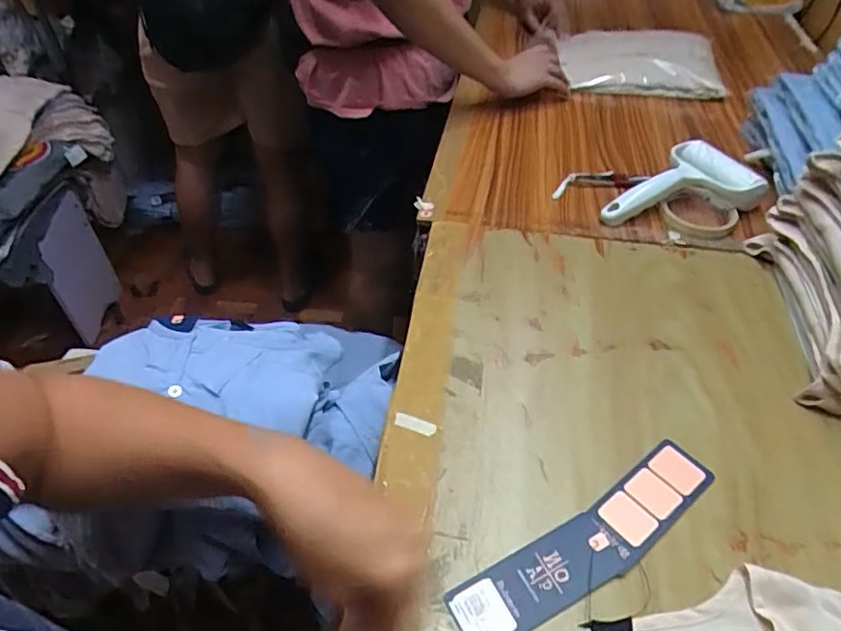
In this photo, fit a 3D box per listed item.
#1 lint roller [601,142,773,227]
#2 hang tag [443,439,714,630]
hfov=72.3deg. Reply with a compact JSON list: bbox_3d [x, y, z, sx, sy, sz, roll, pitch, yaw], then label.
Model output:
[{"bbox_3d":[0.316,-0.142,0.667,0.185,0.036,0.116,-36,56,-29],"label":"lint roller"},{"bbox_3d":[0.122,0.156,0.403,0.219,0.004,0.049,-25,51,-22],"label":"hang tag"}]

